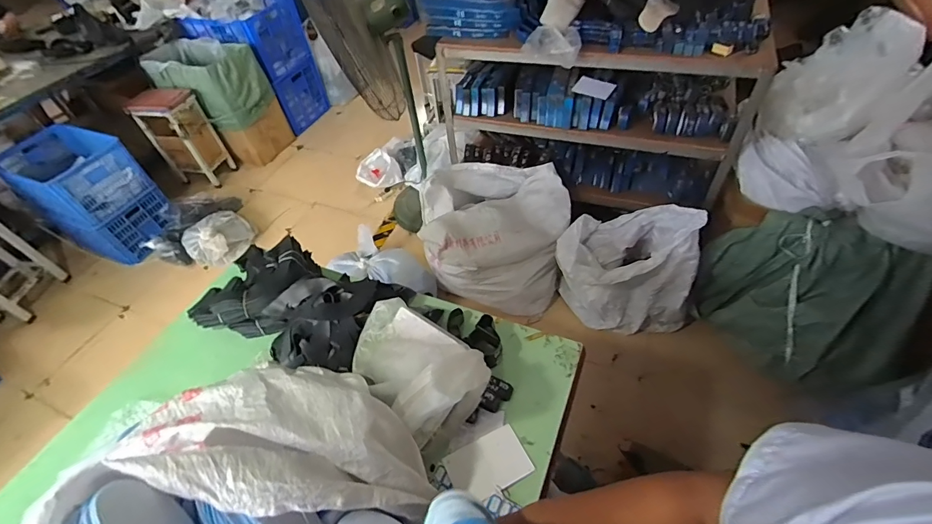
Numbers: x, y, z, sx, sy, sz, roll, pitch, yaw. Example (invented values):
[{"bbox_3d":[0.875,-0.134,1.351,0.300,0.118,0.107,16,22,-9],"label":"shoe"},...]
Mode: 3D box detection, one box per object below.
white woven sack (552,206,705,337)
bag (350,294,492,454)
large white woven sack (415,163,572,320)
[{"bbox_3d":[0.662,-0.002,1.666,0.554,0.643,0.320,18,55,14],"label":"white woven sack"},{"bbox_3d":[-0.106,0.205,0.841,0.282,0.187,0.183,37,62,26],"label":"bag"},{"bbox_3d":[0.121,-0.104,1.856,0.626,0.505,0.426,12,54,11],"label":"large white woven sack"}]

